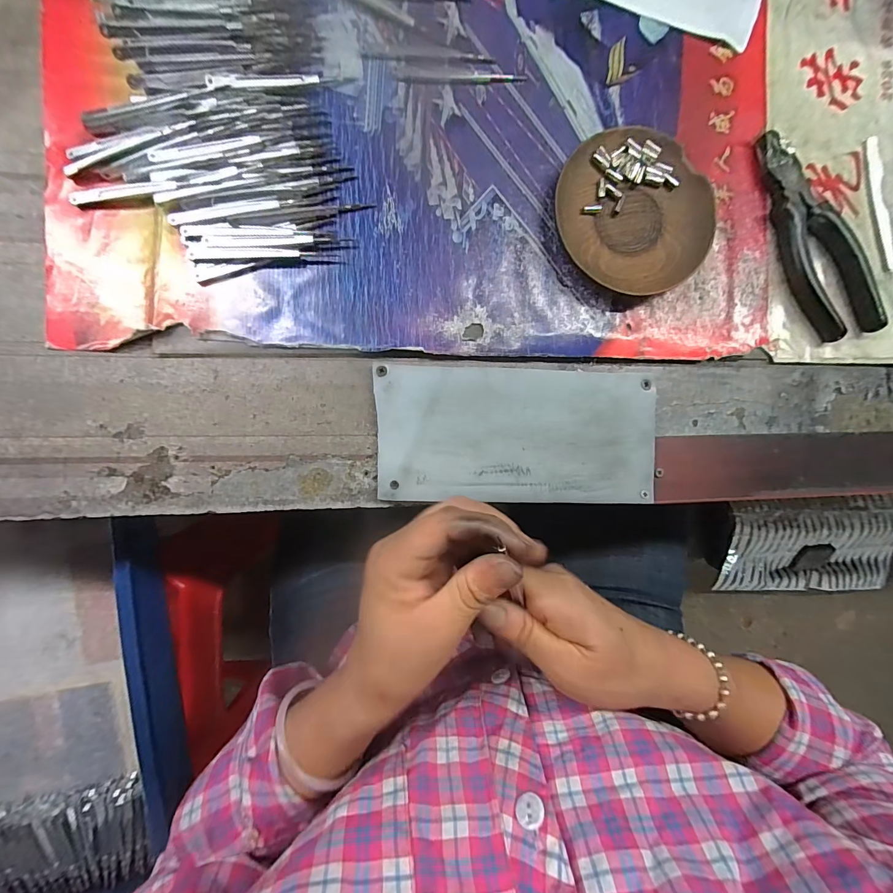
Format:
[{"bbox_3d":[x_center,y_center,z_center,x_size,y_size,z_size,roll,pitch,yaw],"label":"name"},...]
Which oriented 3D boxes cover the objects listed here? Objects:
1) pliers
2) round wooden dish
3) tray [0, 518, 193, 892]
[{"bbox_3d":[0.287,-0.162,0.297,0.064,0.016,0.159,-19,92,-5],"label":"pliers"},{"bbox_3d":[0.134,-0.166,0.281,0.105,0.015,0.112,0,91,-6],"label":"round wooden dish"},{"bbox_3d":[-0.411,0.271,0.367,0.288,0.076,0.395,-3,91,-6],"label":"tray"}]

